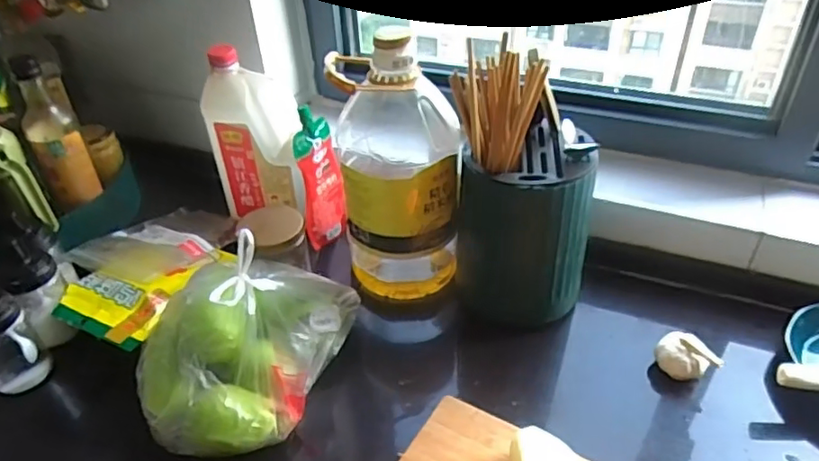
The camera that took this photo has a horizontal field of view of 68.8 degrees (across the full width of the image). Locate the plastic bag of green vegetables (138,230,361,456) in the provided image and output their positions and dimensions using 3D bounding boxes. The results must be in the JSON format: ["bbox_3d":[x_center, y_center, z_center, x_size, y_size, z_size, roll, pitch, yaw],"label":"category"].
[{"bbox_3d":[-0.182,0.099,0.634,0.188,0.157,0.237,9,41,14],"label":"plastic bag of green vegetables"}]

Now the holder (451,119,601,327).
[{"bbox_3d":[0.131,0.001,0.694,0.148,0.192,0.123,5,40,9],"label":"holder"}]

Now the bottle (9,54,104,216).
[{"bbox_3d":[-0.465,-0.125,0.780,0.061,0.175,0.079,-22,43,-22],"label":"bottle"}]

